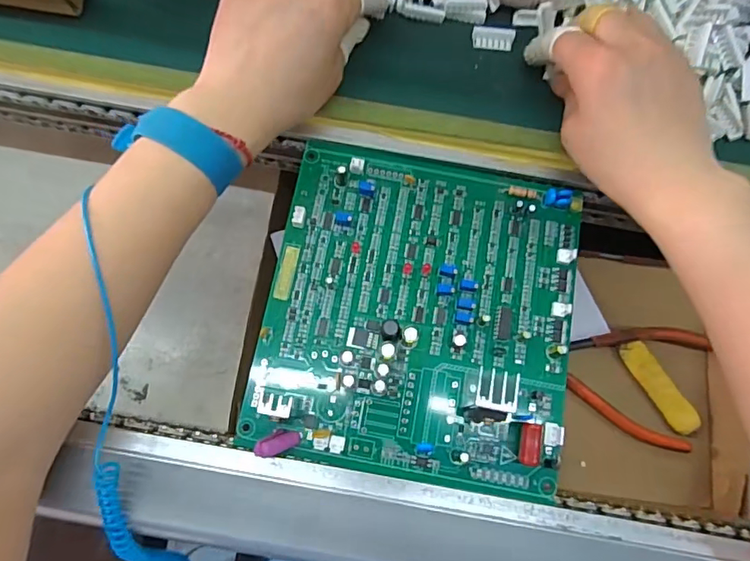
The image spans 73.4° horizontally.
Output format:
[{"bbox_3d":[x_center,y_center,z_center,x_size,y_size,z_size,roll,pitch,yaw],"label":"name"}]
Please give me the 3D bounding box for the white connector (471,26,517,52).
[{"bbox_3d":[0.079,-0.162,0.335,0.027,0.004,0.014,9,76,1],"label":"white connector"}]

